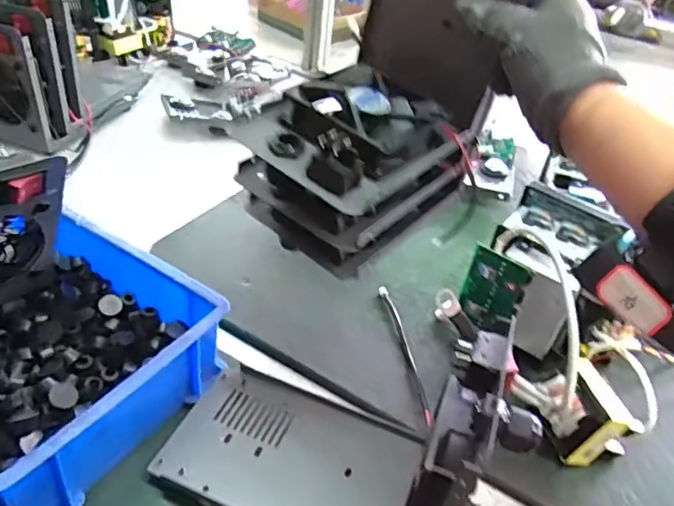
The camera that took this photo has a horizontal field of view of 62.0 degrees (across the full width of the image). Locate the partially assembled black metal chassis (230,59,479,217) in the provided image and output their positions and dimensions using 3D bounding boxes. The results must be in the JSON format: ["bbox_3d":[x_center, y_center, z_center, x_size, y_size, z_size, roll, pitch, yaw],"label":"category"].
[{"bbox_3d":[0.014,-0.091,0.399,0.111,0.042,0.148,30,43,25],"label":"partially assembled black metal chassis"}]

